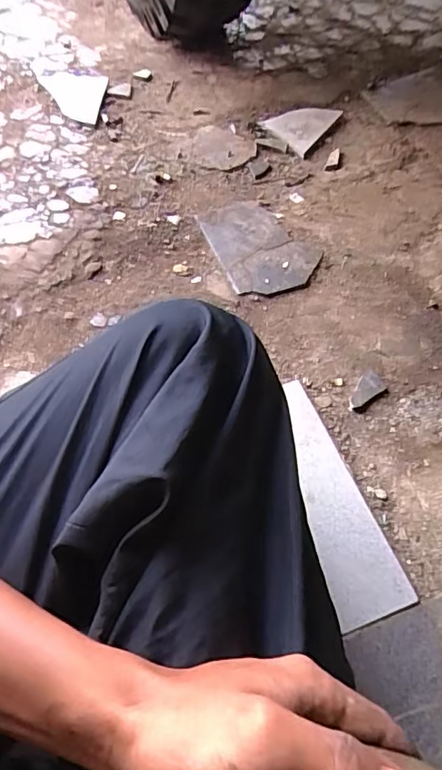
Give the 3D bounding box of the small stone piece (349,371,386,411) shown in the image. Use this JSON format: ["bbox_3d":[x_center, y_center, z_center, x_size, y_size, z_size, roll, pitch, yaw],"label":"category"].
[{"bbox_3d":[0.166,0.005,0.601,0.057,0.004,0.031,-32,61,-17],"label":"small stone piece"}]

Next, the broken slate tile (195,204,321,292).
[{"bbox_3d":[0.058,-0.209,0.755,0.132,0.006,0.199,-20,58,-10],"label":"broken slate tile"}]

